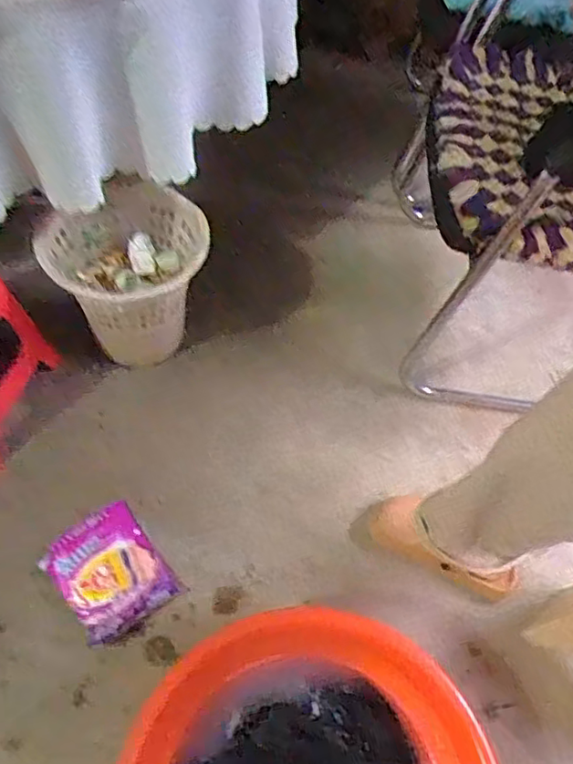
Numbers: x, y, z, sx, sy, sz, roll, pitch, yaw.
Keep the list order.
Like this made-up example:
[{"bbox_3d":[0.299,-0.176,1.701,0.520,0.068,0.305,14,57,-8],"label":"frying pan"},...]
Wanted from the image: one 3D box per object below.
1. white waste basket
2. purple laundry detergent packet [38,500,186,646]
[{"bbox_3d":[-0.284,-0.197,1.101,0.274,0.266,0.266,-3,59,-10],"label":"white waste basket"},{"bbox_3d":[-0.283,0.300,0.965,0.156,0.047,0.189,-32,67,-25],"label":"purple laundry detergent packet"}]

